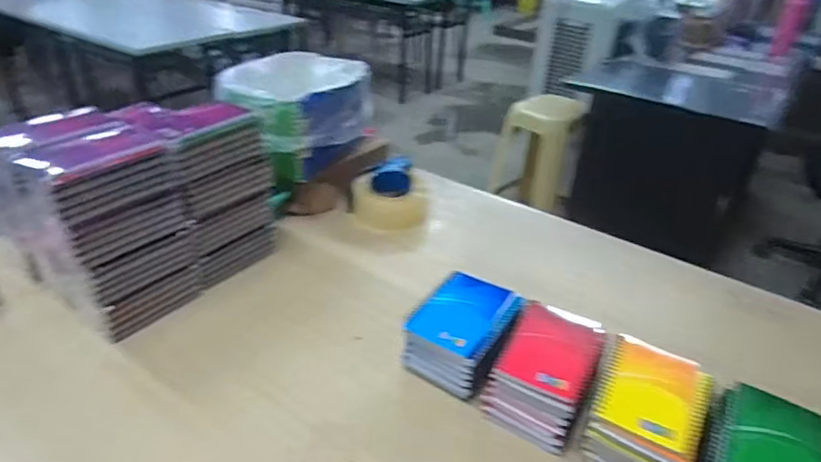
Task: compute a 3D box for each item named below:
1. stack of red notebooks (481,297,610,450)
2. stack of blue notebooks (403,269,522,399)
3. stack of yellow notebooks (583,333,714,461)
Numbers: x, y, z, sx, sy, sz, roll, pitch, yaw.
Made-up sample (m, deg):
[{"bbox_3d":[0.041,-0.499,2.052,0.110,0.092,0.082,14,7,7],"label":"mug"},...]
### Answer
[{"bbox_3d":[0.153,0.154,0.603,0.098,0.073,0.143,18,36,25],"label":"stack of red notebooks"},{"bbox_3d":[0.065,0.122,0.648,0.102,0.074,0.134,18,36,24],"label":"stack of blue notebooks"},{"bbox_3d":[0.247,0.185,0.562,0.101,0.075,0.144,18,36,24],"label":"stack of yellow notebooks"}]

